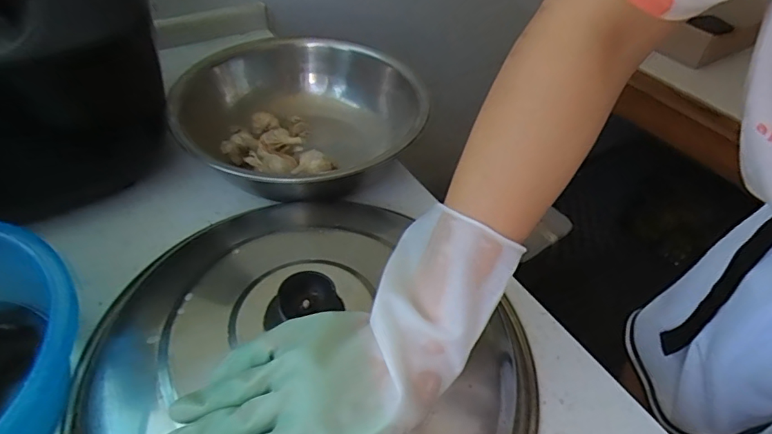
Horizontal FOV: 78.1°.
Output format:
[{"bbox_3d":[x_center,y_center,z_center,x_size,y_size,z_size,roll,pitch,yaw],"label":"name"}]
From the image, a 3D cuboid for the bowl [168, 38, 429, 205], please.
[{"bbox_3d":[-0.096,-0.107,0.552,0.266,0.094,0.252,2,46,-2],"label":"bowl"}]

